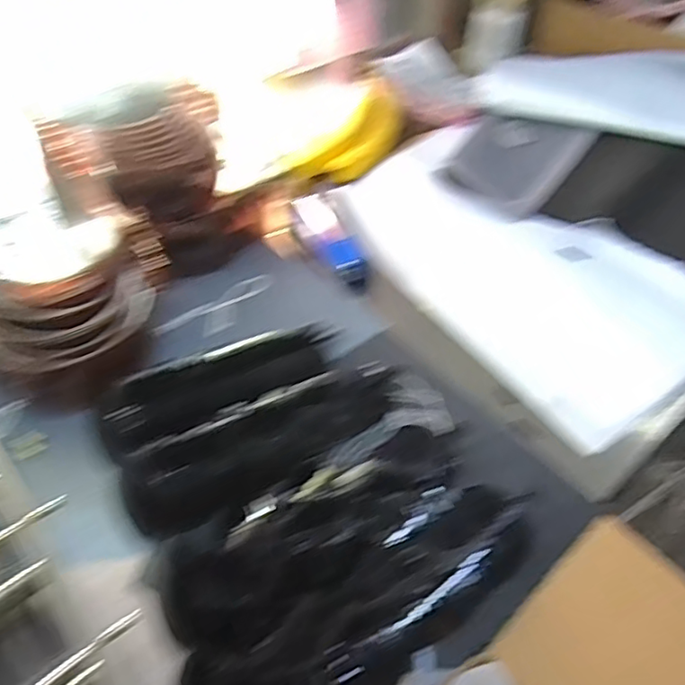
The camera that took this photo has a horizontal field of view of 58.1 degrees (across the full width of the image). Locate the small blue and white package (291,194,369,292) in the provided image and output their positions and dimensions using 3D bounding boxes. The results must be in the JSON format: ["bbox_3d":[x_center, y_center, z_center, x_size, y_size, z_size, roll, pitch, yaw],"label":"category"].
[{"bbox_3d":[-0.015,-0.116,0.693,0.045,0.028,0.147,-15,51,-17],"label":"small blue and white package"}]

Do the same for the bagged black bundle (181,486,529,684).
[{"bbox_3d":[0.033,0.172,0.414,0.285,0.052,0.079,-25,54,-24],"label":"bagged black bundle"}]

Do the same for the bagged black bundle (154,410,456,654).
[{"bbox_3d":[-0.010,0.110,0.460,0.259,0.065,0.098,-27,55,-26],"label":"bagged black bundle"}]

